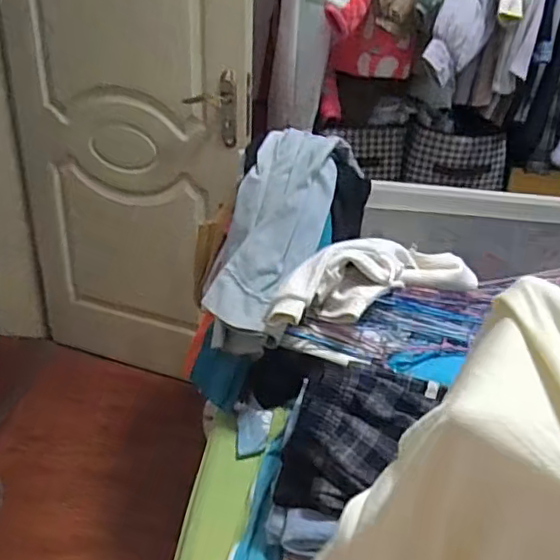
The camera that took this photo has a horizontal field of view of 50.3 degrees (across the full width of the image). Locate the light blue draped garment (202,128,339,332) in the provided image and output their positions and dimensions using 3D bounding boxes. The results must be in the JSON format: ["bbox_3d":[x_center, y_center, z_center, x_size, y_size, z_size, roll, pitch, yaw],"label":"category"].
[{"bbox_3d":[-0.012,-0.095,1.087,0.145,0.384,0.090,16,-13,25],"label":"light blue draped garment"}]

